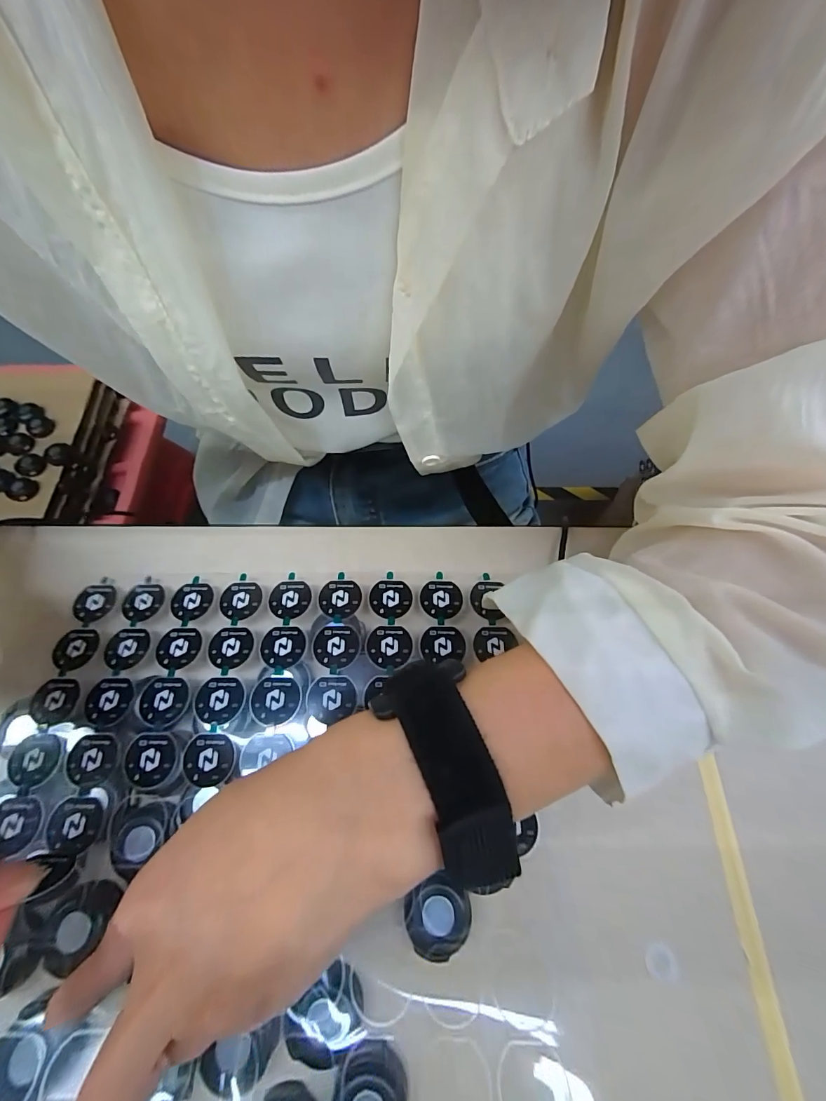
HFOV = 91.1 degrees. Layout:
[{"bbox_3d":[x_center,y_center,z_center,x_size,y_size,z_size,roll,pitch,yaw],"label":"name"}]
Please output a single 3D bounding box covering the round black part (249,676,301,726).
[{"bbox_3d":[-0.071,0.077,0.209,0.025,0.004,0.024,0,66,1],"label":"round black part"}]

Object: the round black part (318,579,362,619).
[{"bbox_3d":[-0.042,0.027,0.234,0.024,0.004,0.023,-5,66,-1],"label":"round black part"}]

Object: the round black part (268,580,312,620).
[{"bbox_3d":[-0.071,0.028,0.234,0.023,0.004,0.023,0,66,1],"label":"round black part"}]

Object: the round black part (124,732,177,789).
[{"bbox_3d":[-0.129,0.103,0.198,0.025,0.004,0.024,0,66,1],"label":"round black part"}]

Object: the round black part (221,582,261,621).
[{"bbox_3d":[-0.101,0.029,0.237,0.024,0.004,0.023,0,66,1],"label":"round black part"}]

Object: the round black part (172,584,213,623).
[{"bbox_3d":[-0.130,0.030,0.237,0.024,0.004,0.023,0,66,1],"label":"round black part"}]

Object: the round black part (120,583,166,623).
[{"bbox_3d":[-0.159,0.030,0.238,0.023,0.004,0.023,0,66,1],"label":"round black part"}]

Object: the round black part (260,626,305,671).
[{"bbox_3d":[-0.072,0.053,0.221,0.023,0.004,0.023,0,66,1],"label":"round black part"}]

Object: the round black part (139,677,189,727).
[{"bbox_3d":[-0.130,0.078,0.209,0.024,0.004,0.024,0,66,1],"label":"round black part"}]

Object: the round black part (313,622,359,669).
[{"bbox_3d":[-0.042,0.051,0.221,0.025,0.004,0.025,-4,66,0],"label":"round black part"}]

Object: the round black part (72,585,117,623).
[{"bbox_3d":[-0.188,0.031,0.239,0.022,0.004,0.021,0,66,1],"label":"round black part"}]

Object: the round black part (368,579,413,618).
[{"bbox_3d":[-0.013,0.028,0.235,0.024,0.004,0.022,0,66,1],"label":"round black part"}]

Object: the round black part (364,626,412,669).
[{"bbox_3d":[-0.013,0.052,0.221,0.024,0.004,0.024,-2,66,0],"label":"round black part"}]

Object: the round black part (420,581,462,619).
[{"bbox_3d":[0.016,0.028,0.235,0.024,0.004,0.022,0,66,1],"label":"round black part"}]

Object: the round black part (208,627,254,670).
[{"bbox_3d":[-0.101,0.054,0.223,0.023,0.004,0.022,0,66,1],"label":"round black part"}]

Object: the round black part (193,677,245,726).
[{"bbox_3d":[-0.101,0.078,0.210,0.025,0.004,0.023,0,66,1],"label":"round black part"}]

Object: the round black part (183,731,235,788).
[{"bbox_3d":[-0.101,0.103,0.200,0.024,0.004,0.024,0,66,1],"label":"round black part"}]

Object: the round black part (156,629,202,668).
[{"bbox_3d":[-0.130,0.054,0.224,0.023,0.004,0.022,0,66,1],"label":"round black part"}]

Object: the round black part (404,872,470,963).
[{"bbox_3d":[0.011,0.161,0.178,0.028,0.005,0.027,0,66,1],"label":"round black part"}]

